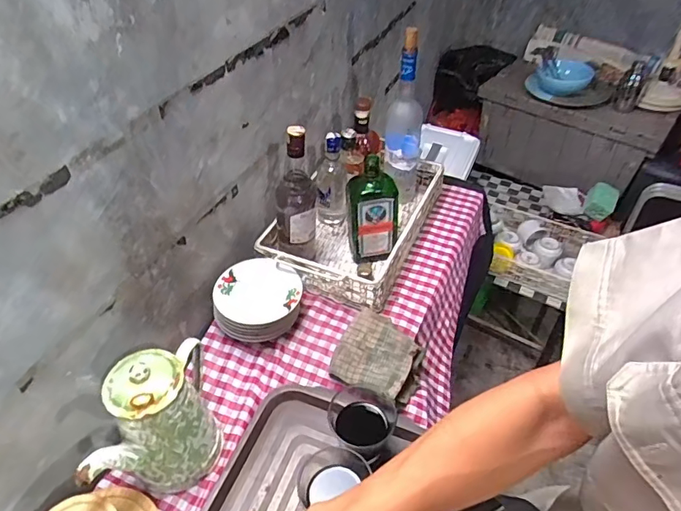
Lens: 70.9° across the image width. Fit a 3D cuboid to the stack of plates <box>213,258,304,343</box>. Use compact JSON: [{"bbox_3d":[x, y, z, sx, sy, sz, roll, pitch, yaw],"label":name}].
[{"bbox_3d":[-0.142,0.083,0.847,0.147,0.078,0.144,-6,44,-7],"label":"stack of plates"}]

